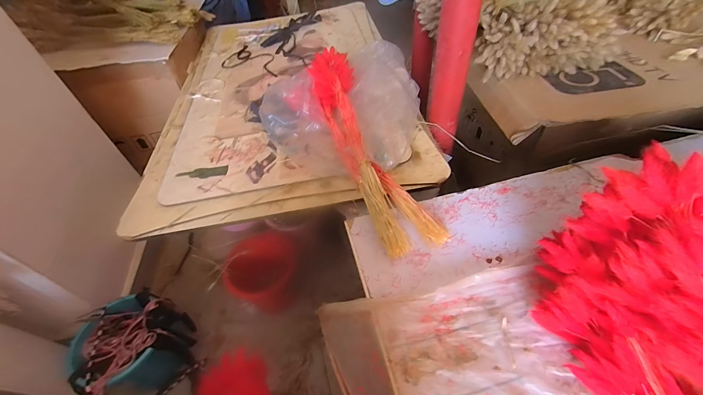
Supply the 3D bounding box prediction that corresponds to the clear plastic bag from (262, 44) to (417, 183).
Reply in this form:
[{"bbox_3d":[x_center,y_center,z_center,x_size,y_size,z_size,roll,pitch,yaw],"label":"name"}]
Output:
[{"bbox_3d":[-0.006,-0.202,0.708,0.365,0.151,0.349,-20,48,-11],"label":"clear plastic bag"}]

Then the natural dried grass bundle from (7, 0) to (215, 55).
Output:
[{"bbox_3d":[-0.937,-0.704,1.101,0.671,0.192,0.359,-2,47,5],"label":"natural dried grass bundle"}]

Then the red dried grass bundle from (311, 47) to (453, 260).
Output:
[{"bbox_3d":[0.018,-0.135,0.628,0.113,0.125,0.558,-17,48,-8],"label":"red dried grass bundle"}]

